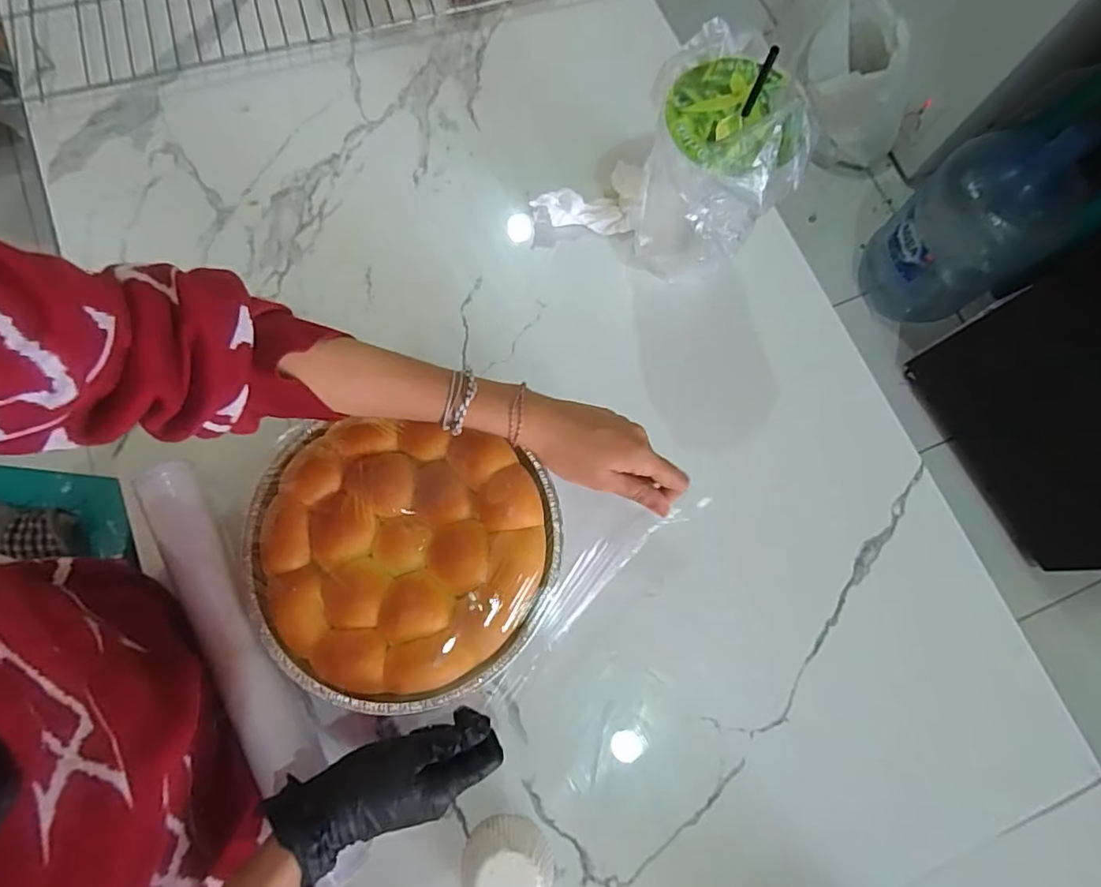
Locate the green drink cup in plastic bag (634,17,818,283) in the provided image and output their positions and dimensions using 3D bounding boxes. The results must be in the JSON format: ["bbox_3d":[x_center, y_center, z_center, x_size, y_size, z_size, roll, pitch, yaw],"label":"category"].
[{"bbox_3d":[0.111,-0.186,0.422,0.088,0.179,0.100,-5,76,-2],"label":"green drink cup in plastic bag"}]

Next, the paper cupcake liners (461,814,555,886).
[{"bbox_3d":[-0.028,0.284,0.387,0.055,0.027,0.055,0,76,-1],"label":"paper cupcake liners"}]

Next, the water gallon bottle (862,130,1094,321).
[{"bbox_3d":[0.901,-0.460,1.203,0.277,0.450,0.272,0,76,-1],"label":"water gallon bottle"}]

